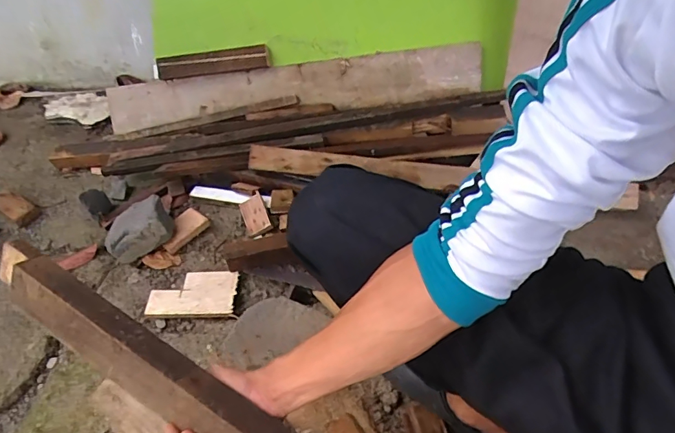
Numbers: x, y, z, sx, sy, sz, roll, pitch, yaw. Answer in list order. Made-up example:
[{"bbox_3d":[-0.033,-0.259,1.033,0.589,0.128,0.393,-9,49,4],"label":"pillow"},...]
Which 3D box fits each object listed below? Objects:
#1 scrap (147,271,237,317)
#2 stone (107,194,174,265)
[{"bbox_3d":[-0.299,0.158,0.949,0.172,0.022,0.100,-2,48,2],"label":"scrap"},{"bbox_3d":[-0.447,0.028,1.025,0.146,0.099,0.115,-28,53,-20],"label":"stone"}]

